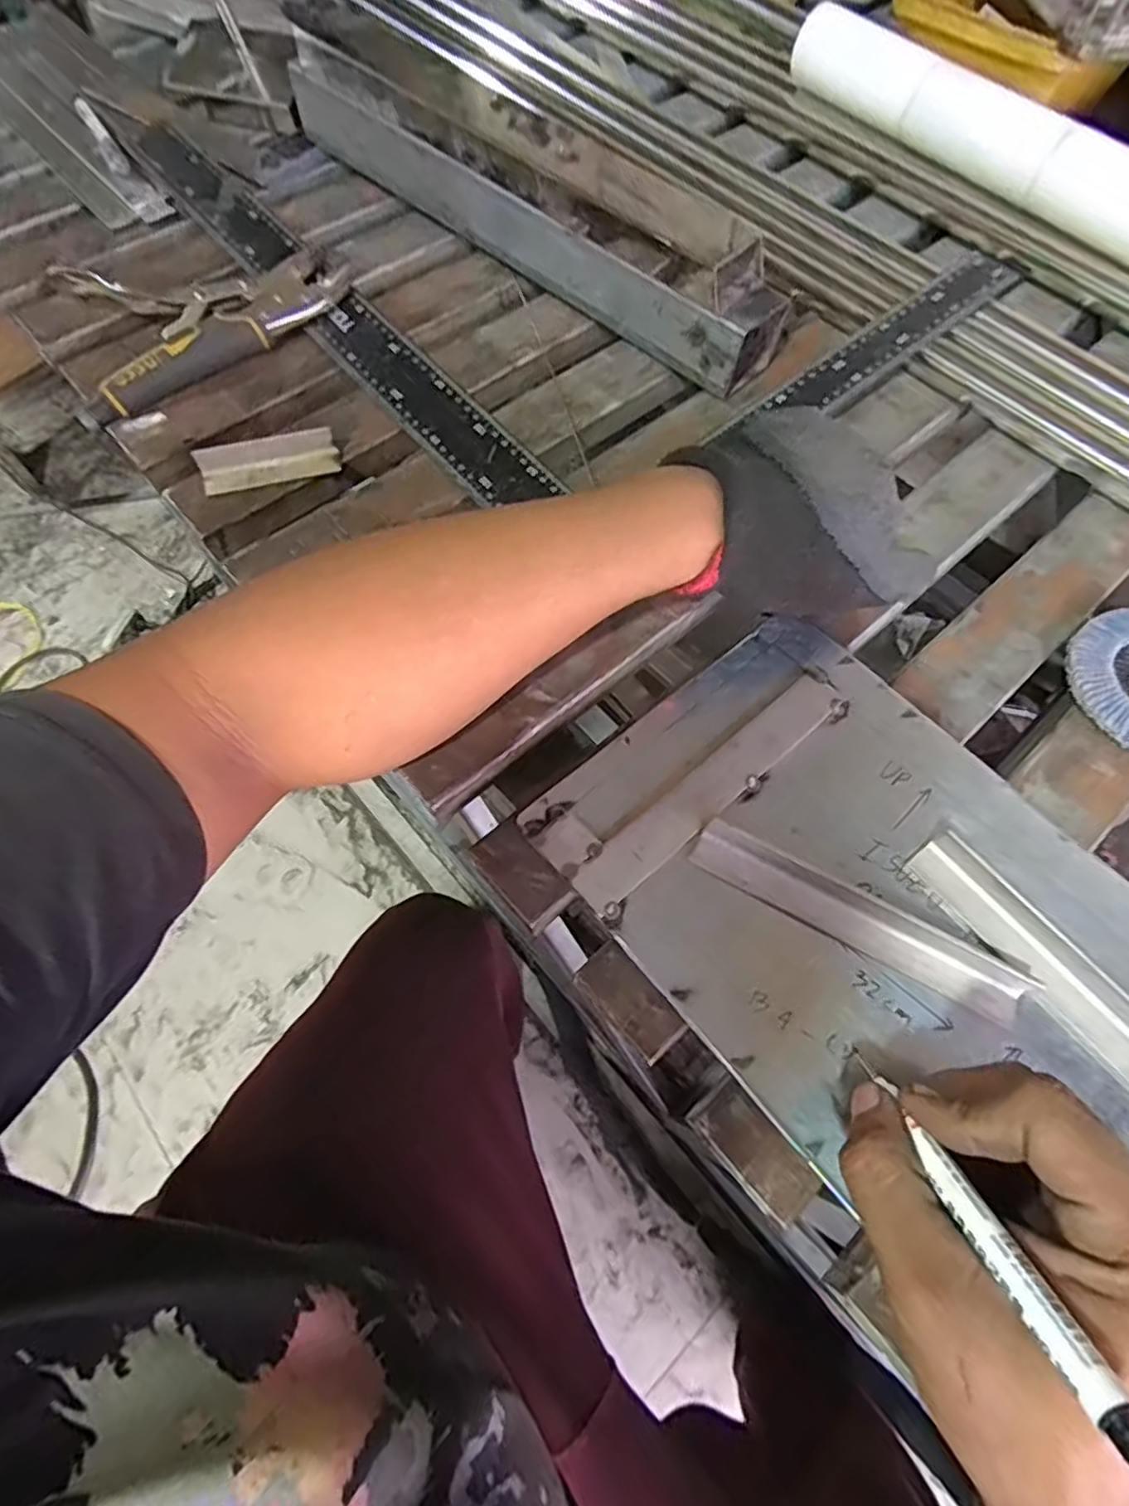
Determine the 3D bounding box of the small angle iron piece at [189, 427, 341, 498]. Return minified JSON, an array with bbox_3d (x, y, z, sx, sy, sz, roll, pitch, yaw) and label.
[{"bbox_3d":[-0.185,-0.183,0.412,0.081,0.021,0.018,-13,67,-6],"label":"small angle iron piece"}]

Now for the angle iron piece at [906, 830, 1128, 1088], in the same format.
[{"bbox_3d":[0.217,0.099,0.286,0.023,0.015,0.150,-36,71,-15],"label":"angle iron piece"}]

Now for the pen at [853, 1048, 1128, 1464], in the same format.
[{"bbox_3d":[0.127,0.141,0.214,0.009,0.127,0.012,-6,107,-3],"label":"pen"}]

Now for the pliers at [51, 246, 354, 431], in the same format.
[{"bbox_3d":[-0.250,-0.311,0.467,0.192,0.025,0.132,-22,68,-11],"label":"pliers"}]

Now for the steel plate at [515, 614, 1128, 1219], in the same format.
[{"bbox_3d":[0.177,0.104,0.286,0.198,0.013,0.375,-38,72,-16],"label":"steel plate"}]

